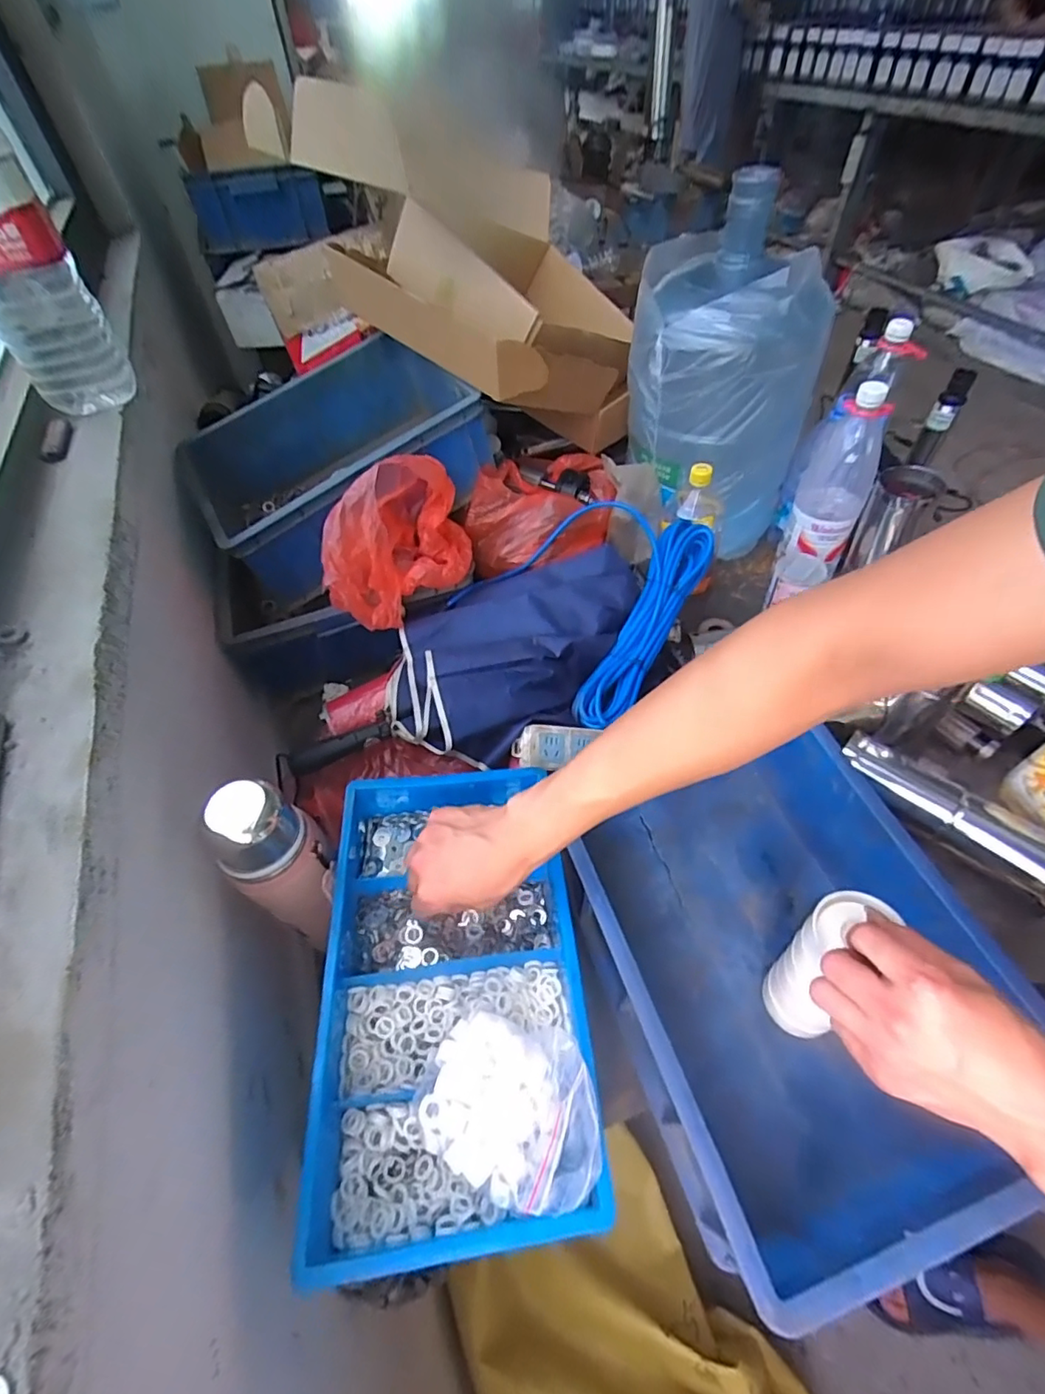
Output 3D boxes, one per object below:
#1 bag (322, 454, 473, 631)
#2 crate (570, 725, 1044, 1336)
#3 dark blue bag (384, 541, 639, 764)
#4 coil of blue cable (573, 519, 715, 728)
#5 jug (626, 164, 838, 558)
[{"bbox_3d":[-0.157,-0.216,0.717,0.146,0.145,0.211,10,53,11],"label":"bag"},{"bbox_3d":[0.233,0.250,0.515,0.286,0.150,0.355,-16,53,-9],"label":"crate"},{"bbox_3d":[-0.024,-0.079,0.728,0.241,0.103,0.343,25,57,21],"label":"dark blue bag"},{"bbox_3d":[0.163,-0.101,0.742,0.073,0.039,0.332,25,73,21],"label":"coil of blue cable"},{"bbox_3d":[0.296,-0.461,0.863,0.262,0.405,0.251,8,53,9],"label":"jug"}]

